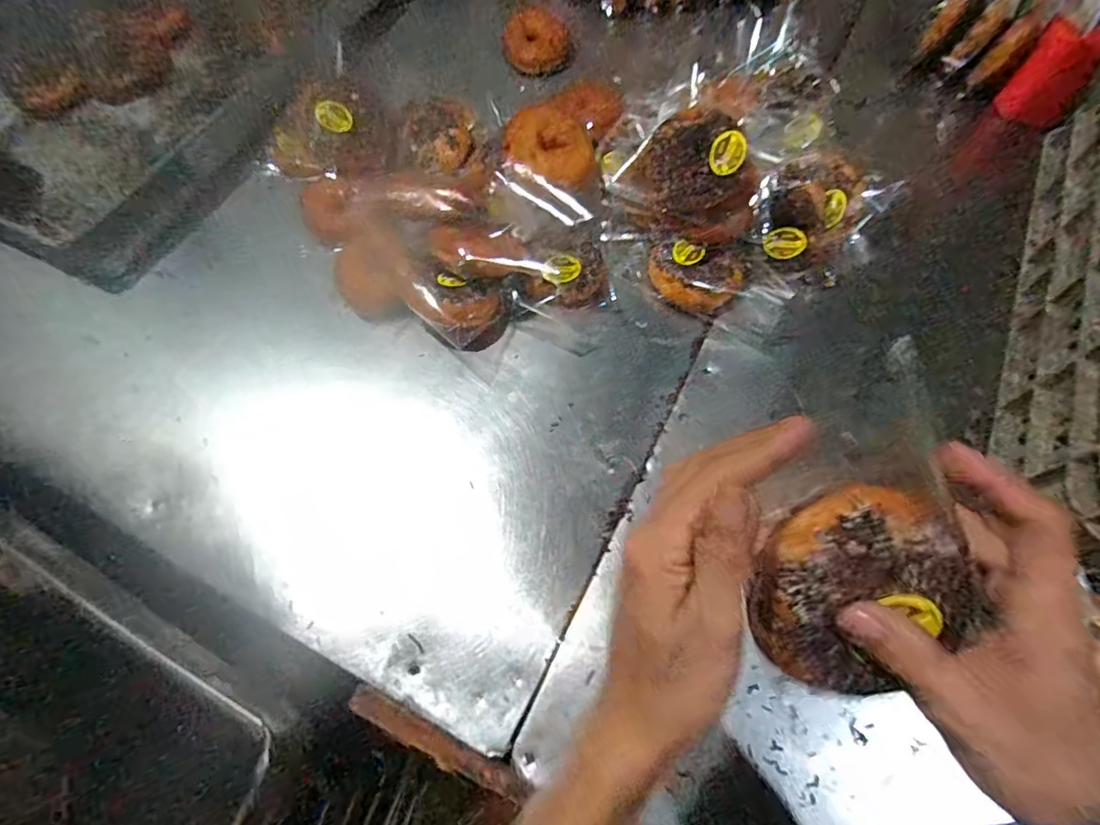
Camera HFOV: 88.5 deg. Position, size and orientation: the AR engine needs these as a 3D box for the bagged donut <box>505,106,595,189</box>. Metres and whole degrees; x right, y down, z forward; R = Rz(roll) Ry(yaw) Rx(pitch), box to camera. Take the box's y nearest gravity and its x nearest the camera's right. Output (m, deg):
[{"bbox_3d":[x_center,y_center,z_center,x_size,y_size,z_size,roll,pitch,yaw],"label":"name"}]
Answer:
[{"bbox_3d":[0.001,-0.278,0.588,0.089,0.033,0.078,-2,66,1],"label":"bagged donut"}]

